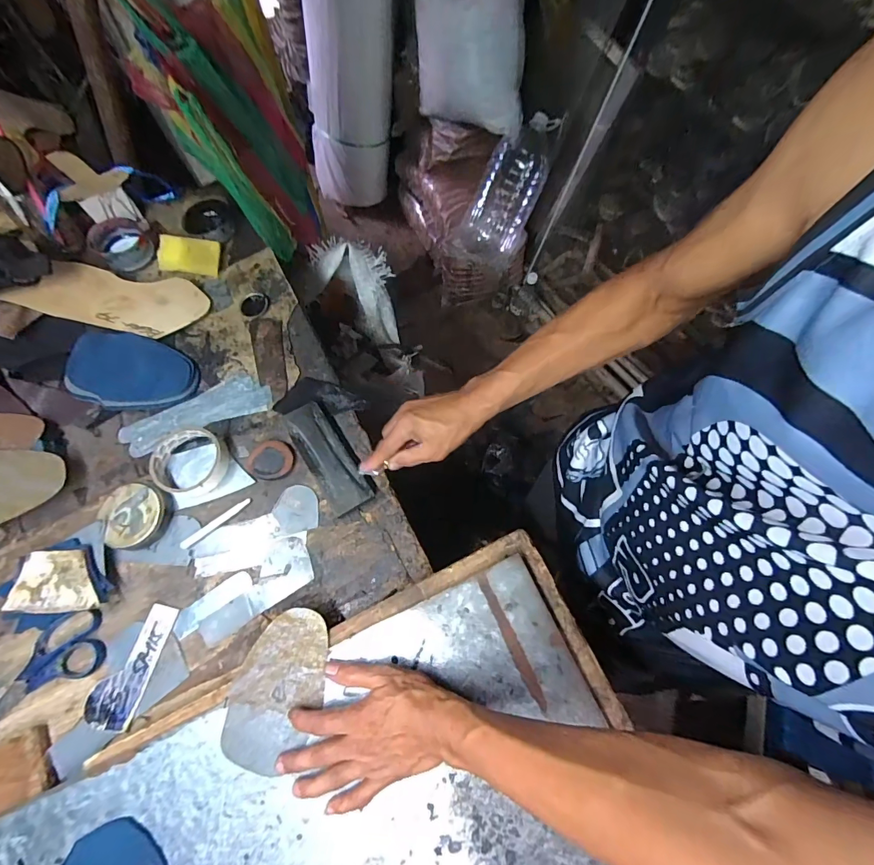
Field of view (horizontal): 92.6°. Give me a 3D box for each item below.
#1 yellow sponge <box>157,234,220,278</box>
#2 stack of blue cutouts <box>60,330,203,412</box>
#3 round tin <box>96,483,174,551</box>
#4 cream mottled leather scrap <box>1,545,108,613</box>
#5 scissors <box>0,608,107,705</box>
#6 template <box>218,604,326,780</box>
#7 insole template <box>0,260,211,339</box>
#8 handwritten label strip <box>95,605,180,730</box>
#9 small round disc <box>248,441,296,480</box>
[{"bbox_3d":[-0.384,-0.275,0.646,0.085,0.034,0.055,2,68,0],"label":"yellow sponge"},{"bbox_3d":[-0.418,-0.084,0.575,0.153,0.037,0.100,-1,68,-1],"label":"stack of blue cutouts"},{"bbox_3d":[-0.360,0.101,0.499,0.072,0.025,0.073,0,68,-1],"label":"round tin"},{"bbox_3d":[-0.426,0.165,0.468,0.107,0.018,0.065,-4,68,-2],"label":"cream mottled leather scrap"},{"bbox_3d":[-0.440,0.260,0.453,0.157,0.010,0.070,-33,72,-13],"label":"scissors"},{"bbox_3d":[-0.160,0.256,0.422,0.084,0.005,0.147,21,76,8],"label":"template"},{"bbox_3d":[-0.460,-0.189,0.591,0.232,0.014,0.102,1,67,-20],"label":"insole template"},{"bbox_3d":[-0.323,0.253,0.454,0.036,0.004,0.121,10,69,9],"label":"handwritten label strip"},{"bbox_3d":[-0.209,0.034,0.523,0.057,0.011,0.049,2,68,0],"label":"small round disc"}]

